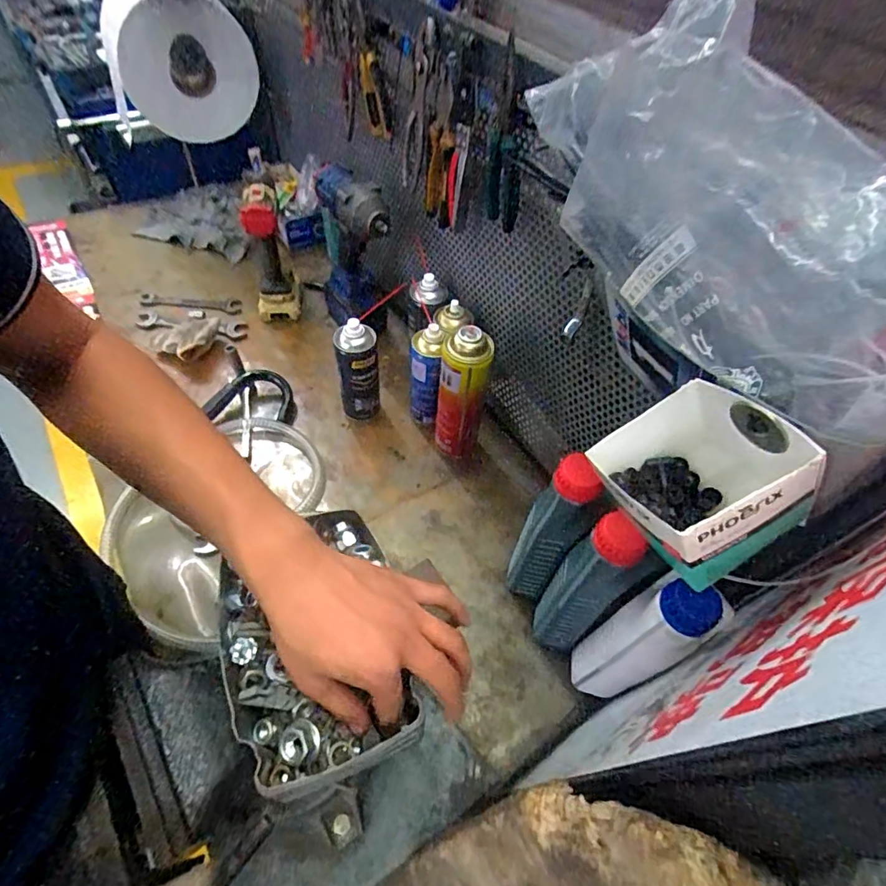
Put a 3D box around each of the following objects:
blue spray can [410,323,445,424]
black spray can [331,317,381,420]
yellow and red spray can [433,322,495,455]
[{"bbox_3d":[-0.029,-0.094,0.798,0.052,0.184,0.049,1,53,-5],"label":"blue spray can"},{"bbox_3d":[-0.134,-0.102,0.794,0.060,0.195,0.055,3,53,-4],"label":"black spray can"},{"bbox_3d":[0.024,-0.061,0.741,0.069,0.233,0.059,9,53,1],"label":"yellow and red spray can"}]

